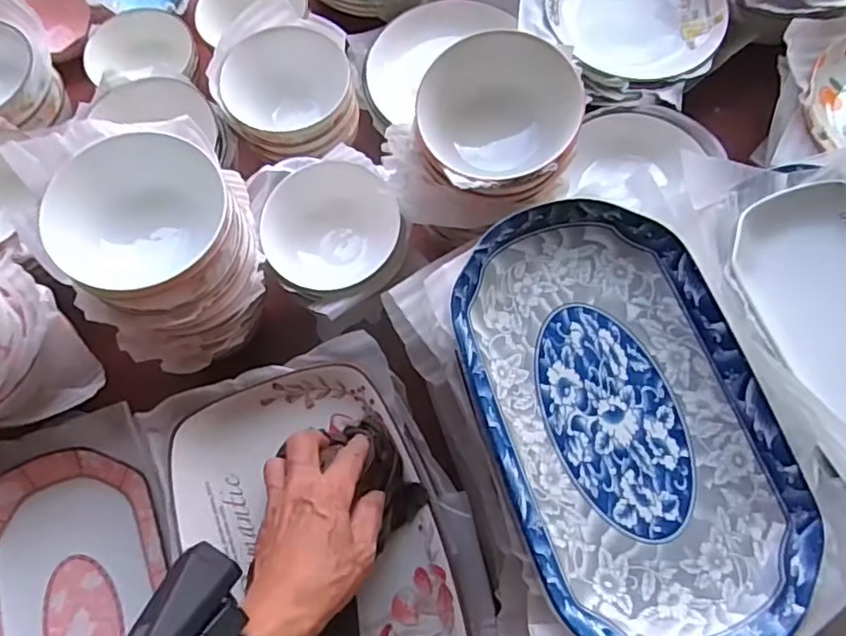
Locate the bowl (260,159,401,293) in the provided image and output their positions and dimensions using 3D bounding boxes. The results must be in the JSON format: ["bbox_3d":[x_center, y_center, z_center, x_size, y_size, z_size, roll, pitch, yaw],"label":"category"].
[{"bbox_3d":[-0.082,-0.080,0.545,0.121,0.057,0.117,0,72,1],"label":"bowl"}]

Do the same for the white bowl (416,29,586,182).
[{"bbox_3d":[0.061,-0.164,0.479,0.123,0.053,0.111,16,73,6],"label":"white bowl"}]

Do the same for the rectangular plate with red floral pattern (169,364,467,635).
[{"bbox_3d":[-0.081,0.195,0.481,0.186,0.040,0.303,-22,73,-6],"label":"rectangular plate with red floral pattern"}]

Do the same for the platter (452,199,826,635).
[{"bbox_3d":[0.139,0.068,0.422,0.187,0.031,0.314,-18,73,-5],"label":"platter"}]

